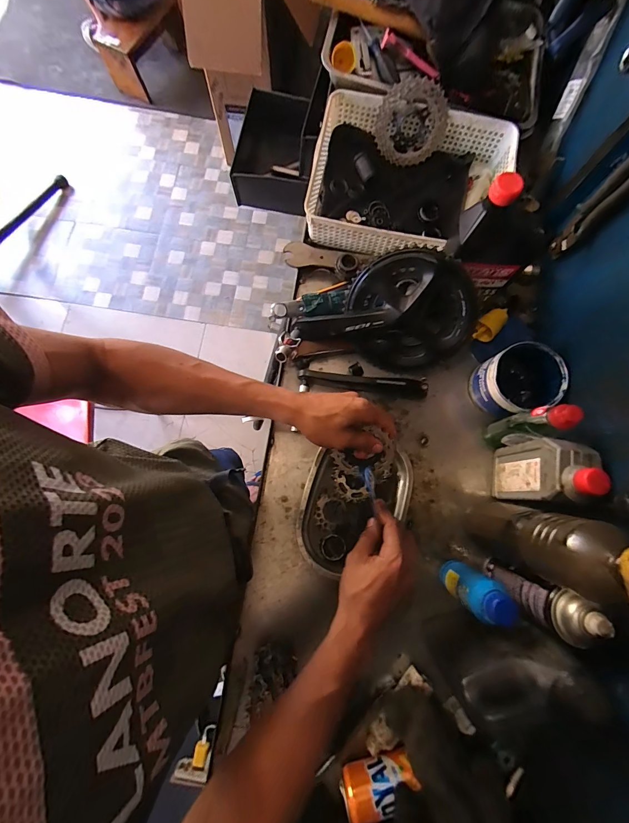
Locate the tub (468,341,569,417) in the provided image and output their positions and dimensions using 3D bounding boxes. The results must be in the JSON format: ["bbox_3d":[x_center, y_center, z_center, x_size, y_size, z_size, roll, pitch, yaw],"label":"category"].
[{"bbox_3d":[0.315,-0.046,0.552,0.118,0.108,0.094,-19,79,-5],"label":"tub"}]

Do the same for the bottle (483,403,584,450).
[{"bbox_3d":[0.302,0.023,0.504,0.053,0.176,0.039,-16,79,-5],"label":"bottle"}]

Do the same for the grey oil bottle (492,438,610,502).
[{"bbox_3d":[0.305,0.084,0.475,0.047,0.182,0.077,12,78,1],"label":"grey oil bottle"}]

